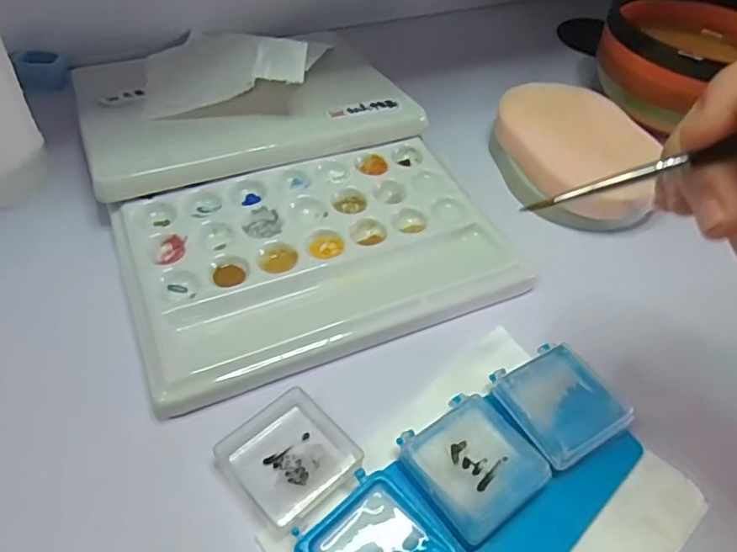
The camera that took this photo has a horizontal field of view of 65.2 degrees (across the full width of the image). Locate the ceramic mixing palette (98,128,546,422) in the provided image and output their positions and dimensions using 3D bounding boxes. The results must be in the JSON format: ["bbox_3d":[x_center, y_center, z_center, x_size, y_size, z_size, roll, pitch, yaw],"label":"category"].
[{"bbox_3d":[-0.025,-0.014,0.284,0.177,0.014,0.113,-17,52,-19],"label":"ceramic mixing palette"}]

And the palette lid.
[{"bbox_3d":[-0.076,-0.108,0.346,0.182,0.017,0.138,-18,53,-19],"label":"palette lid"}]

